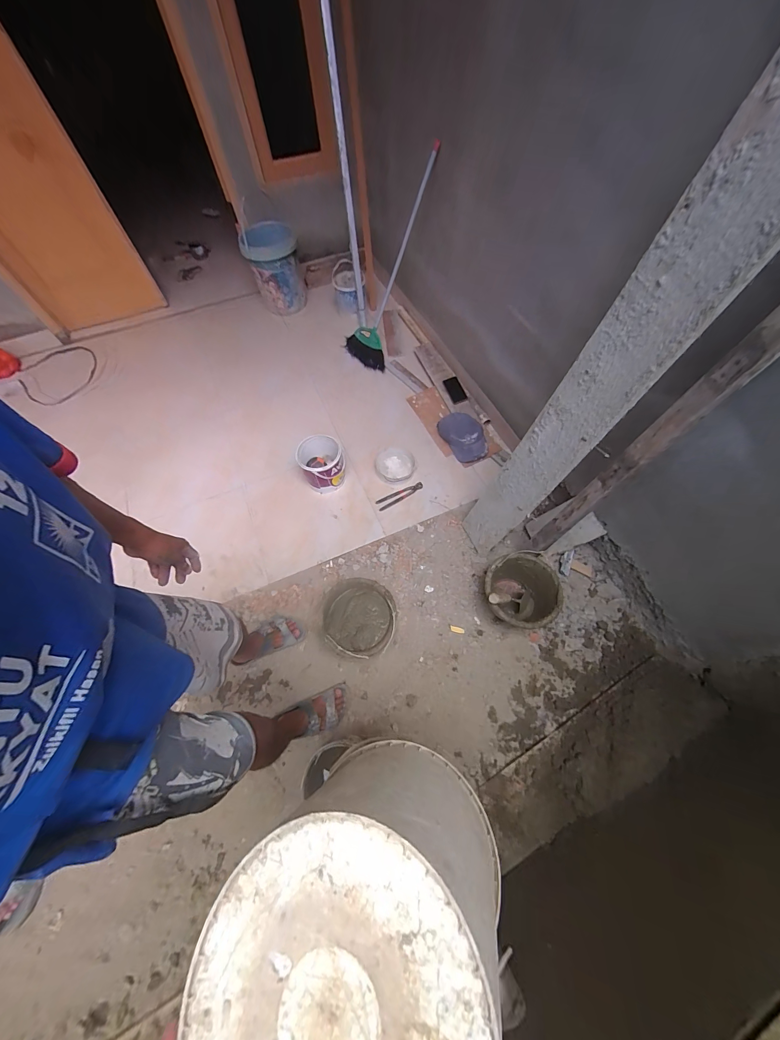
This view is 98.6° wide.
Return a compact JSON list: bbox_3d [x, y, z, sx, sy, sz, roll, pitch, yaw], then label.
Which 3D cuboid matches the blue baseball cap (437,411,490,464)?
[{"bbox_3d":[0.331,-0.387,1.508,0.151,0.087,0.256,-24,64,-10],"label":"blue baseball cap"}]

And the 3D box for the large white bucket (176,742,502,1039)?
[{"bbox_3d":[-0.033,0.467,0.395,0.252,0.310,0.275,34,67,21],"label":"large white bucket"}]

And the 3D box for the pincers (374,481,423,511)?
[{"bbox_3d":[0.044,-0.106,1.457,0.216,0.021,0.049,-25,62,-11],"label":"pincers"}]

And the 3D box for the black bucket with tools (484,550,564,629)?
[{"bbox_3d":[0.437,0.243,1.147,0.229,0.203,0.250,-1,62,2],"label":"black bucket with tools"}]

